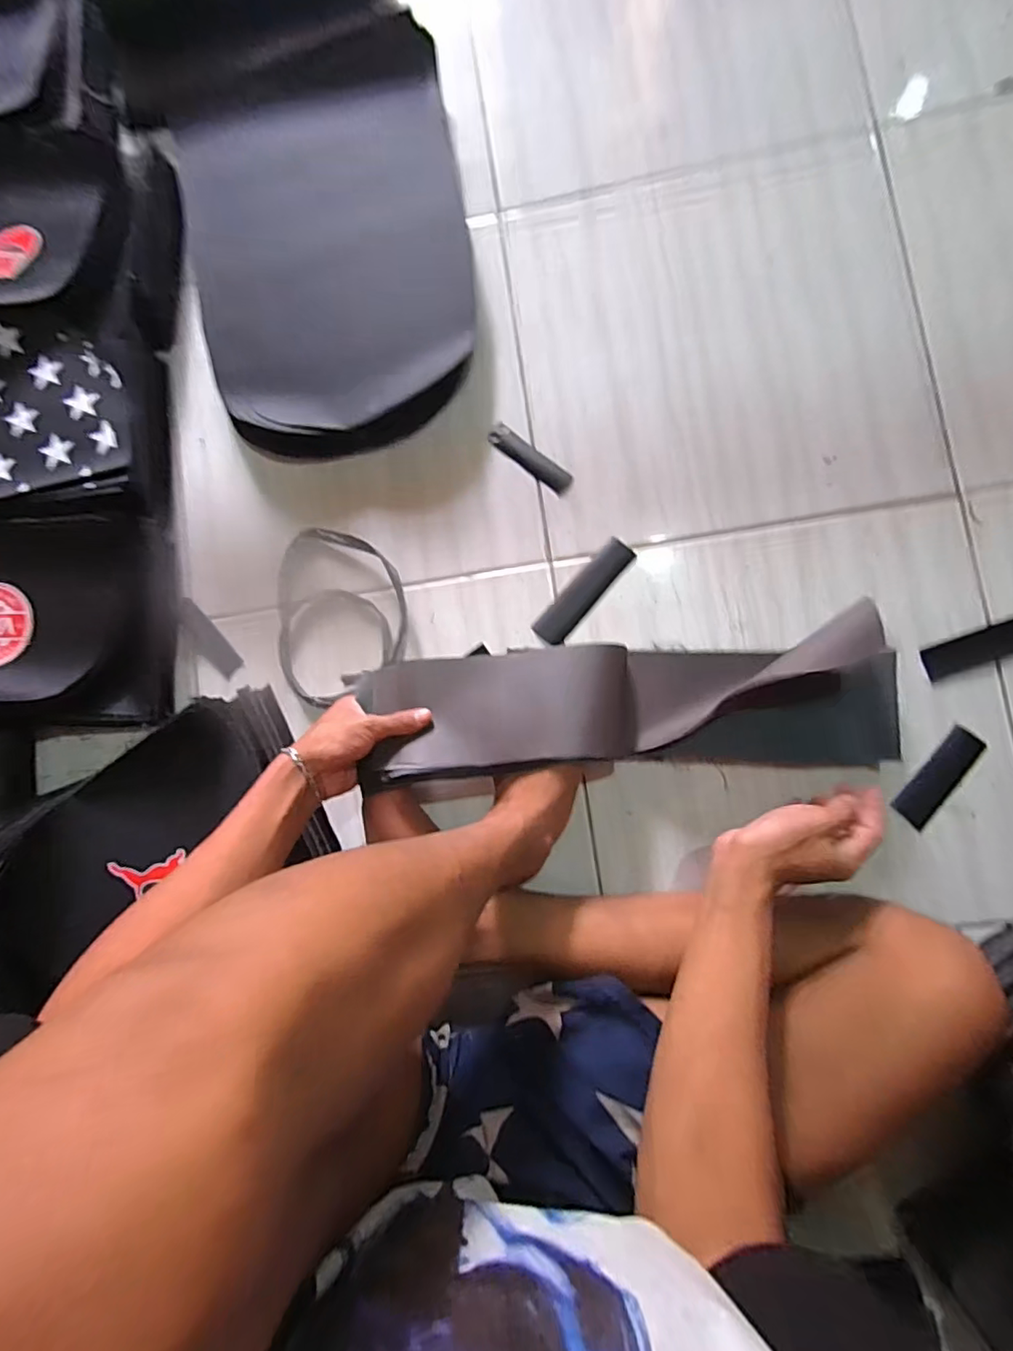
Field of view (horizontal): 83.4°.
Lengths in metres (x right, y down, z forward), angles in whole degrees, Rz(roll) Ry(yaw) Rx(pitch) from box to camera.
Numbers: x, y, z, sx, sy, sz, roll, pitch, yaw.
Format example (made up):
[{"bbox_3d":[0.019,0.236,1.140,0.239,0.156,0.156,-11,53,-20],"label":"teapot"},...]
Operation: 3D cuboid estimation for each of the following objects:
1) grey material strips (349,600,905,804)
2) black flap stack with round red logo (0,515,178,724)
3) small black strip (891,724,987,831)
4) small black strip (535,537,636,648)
[{"bbox_3d":[0.097,0.035,0.524,0.448,0.112,0.127,-4,85,6],"label":"grey material strips"},{"bbox_3d":[-0.535,-0.057,0.609,0.331,0.082,0.216,-1,85,6],"label":"black flap stack with round red logo"},{"bbox_3d":[0.402,0.094,0.525,0.036,0.007,0.102,41,90,8],"label":"small black strip"},{"bbox_3d":[0.081,-0.087,0.589,0.035,0.007,0.126,40,90,8],"label":"small black strip"}]

